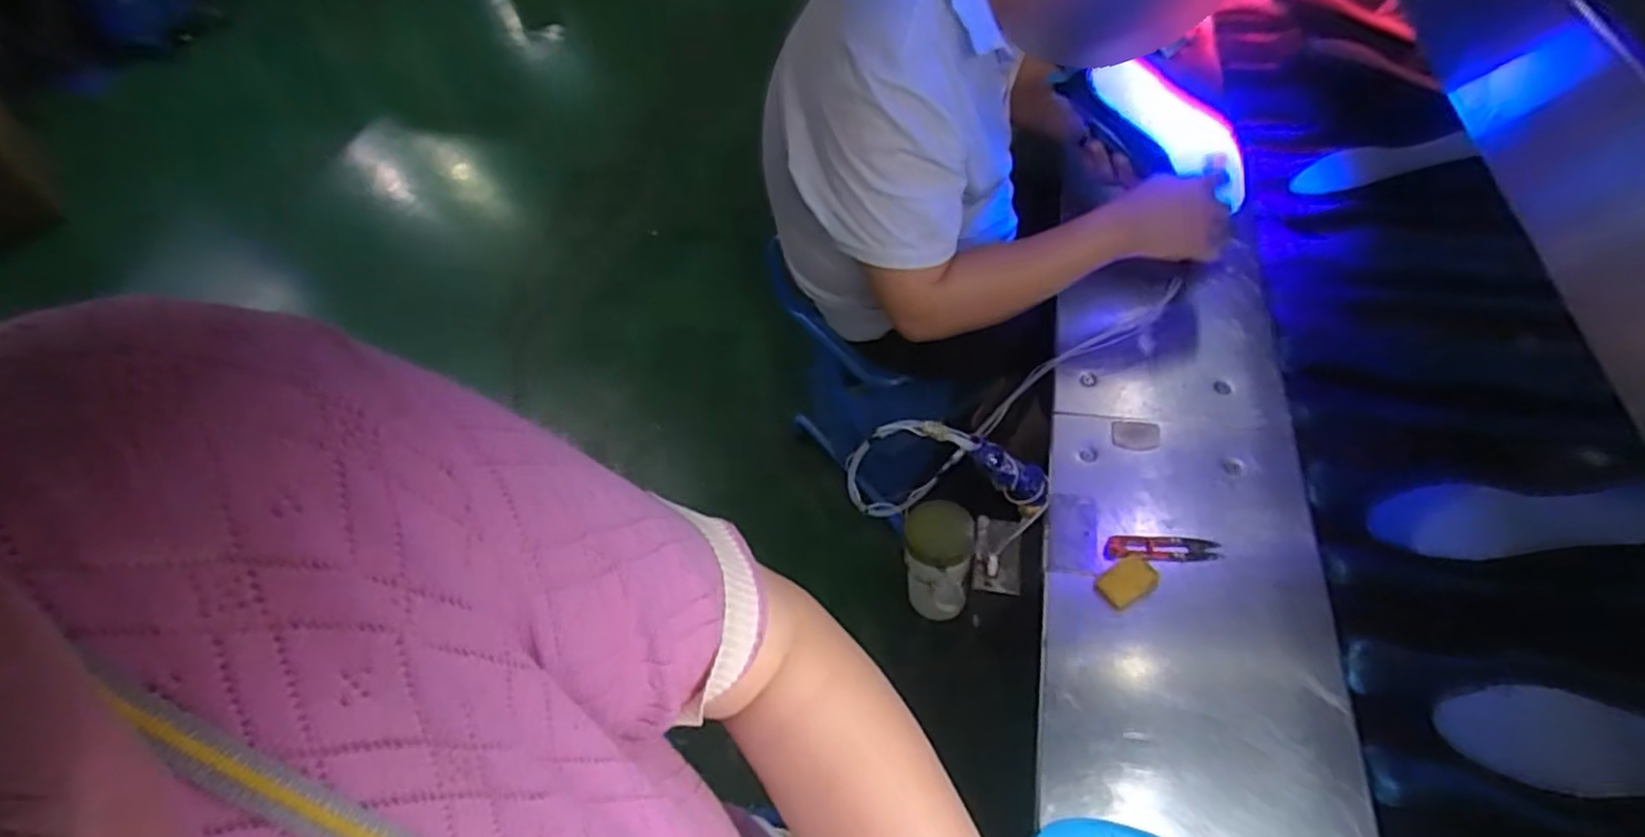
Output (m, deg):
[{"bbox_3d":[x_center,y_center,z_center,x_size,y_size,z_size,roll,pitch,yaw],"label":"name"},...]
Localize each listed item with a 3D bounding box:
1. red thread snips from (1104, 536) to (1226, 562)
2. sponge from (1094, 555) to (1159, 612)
[{"bbox_3d":[0.317,0.123,0.685,0.103,0.009,0.026,0,55,4],"label":"red thread snips"},{"bbox_3d":[0.279,0.149,0.669,0.052,0.008,0.035,-27,58,-14],"label":"sponge"}]

